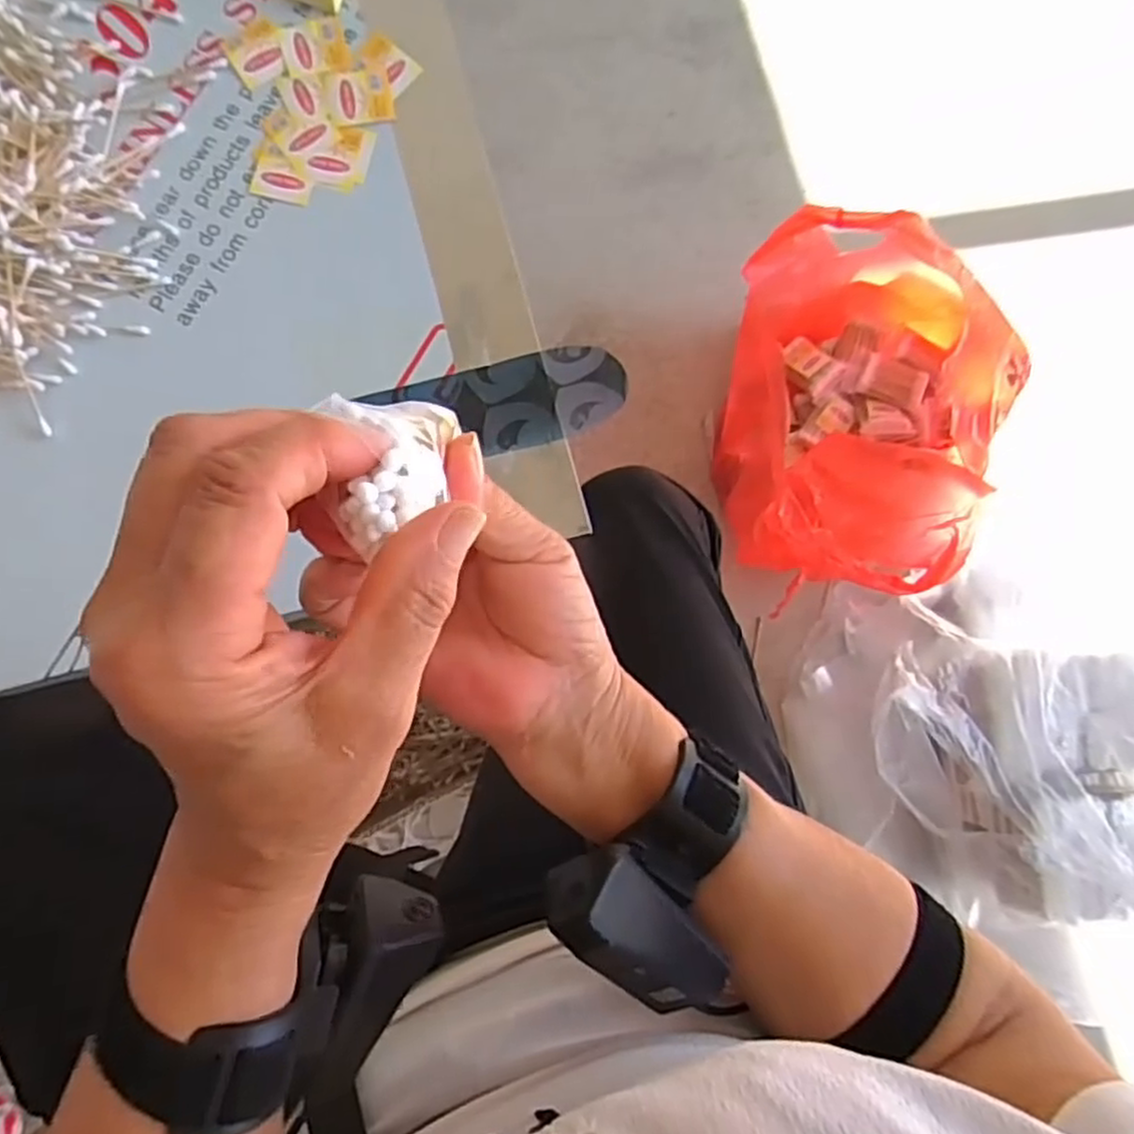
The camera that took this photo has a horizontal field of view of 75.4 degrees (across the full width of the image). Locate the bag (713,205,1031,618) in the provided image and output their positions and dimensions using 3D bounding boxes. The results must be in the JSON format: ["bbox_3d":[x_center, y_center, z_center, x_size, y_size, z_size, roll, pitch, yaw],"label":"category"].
[{"bbox_3d":[0.347,-0.175,0.864,0.292,0.207,0.422,5,82,-1],"label":"bag"}]

